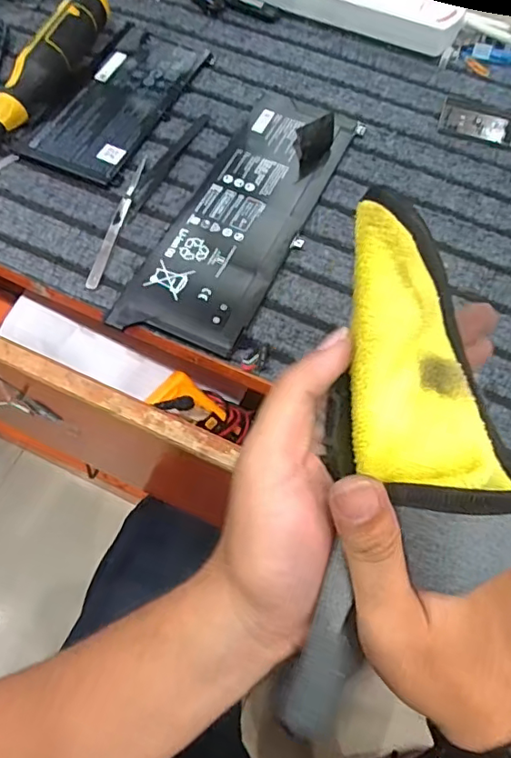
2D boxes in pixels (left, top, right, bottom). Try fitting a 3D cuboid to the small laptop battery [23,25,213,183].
[{"bbox_3d":[-0.115,-0.240,0.465,0.086,0.008,0.180,25,66,10],"label":"small laptop battery"}]

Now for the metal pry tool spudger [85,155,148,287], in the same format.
[{"bbox_3d":[-0.103,-0.121,0.408,0.010,0.004,0.127,11,64,4],"label":"metal pry tool spudger"}]

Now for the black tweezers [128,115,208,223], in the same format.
[{"bbox_3d":[-0.071,-0.176,0.440,0.010,0.004,0.130,23,66,10],"label":"black tweezers"}]

